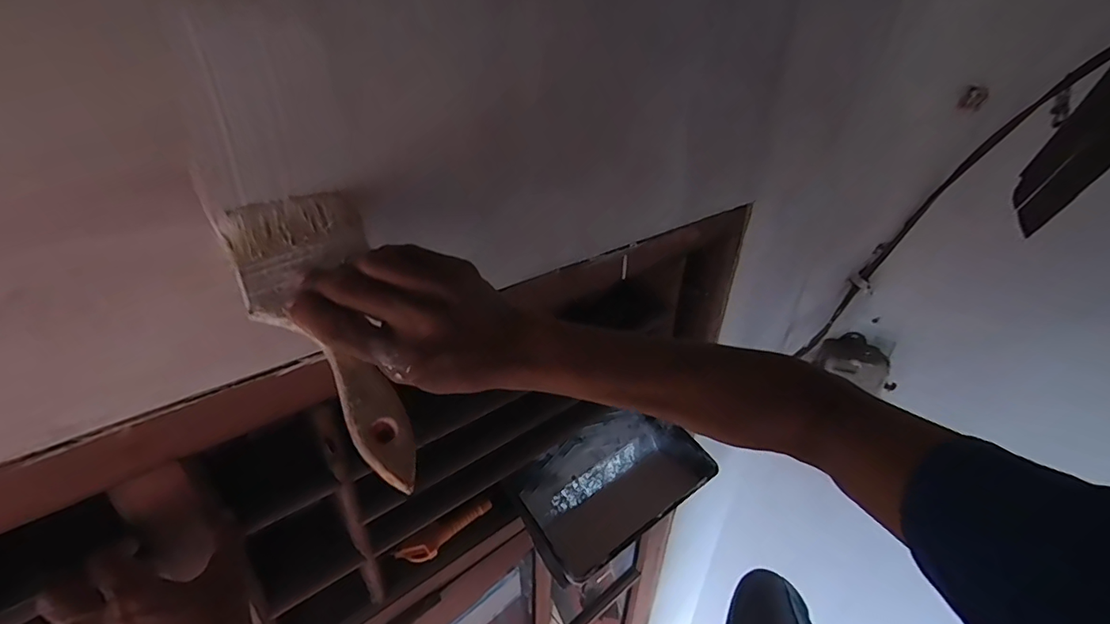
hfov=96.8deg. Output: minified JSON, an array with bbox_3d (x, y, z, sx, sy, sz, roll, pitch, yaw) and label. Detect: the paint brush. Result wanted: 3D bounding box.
[{"bbox_3d":[-0.114,0.006,0.269,0.071,0.020,0.189,-23,62,-35],"label":"paint brush"}]

